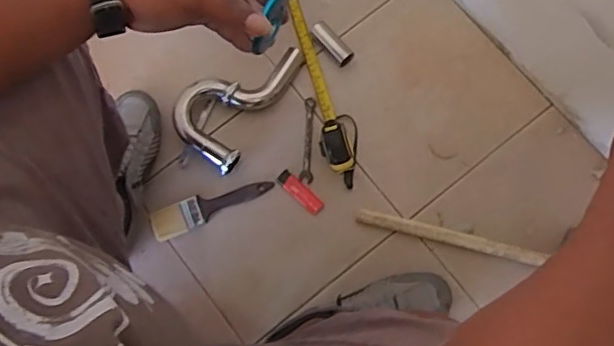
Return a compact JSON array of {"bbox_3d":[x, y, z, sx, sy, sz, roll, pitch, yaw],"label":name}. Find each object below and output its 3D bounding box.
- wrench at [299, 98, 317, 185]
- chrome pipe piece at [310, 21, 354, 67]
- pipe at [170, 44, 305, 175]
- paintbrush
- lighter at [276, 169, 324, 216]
[{"bbox_3d":[0.003,-0.051,0.912,0.020,0.007,0.134,4,77,2],"label":"wrench"},{"bbox_3d":[0.040,-0.208,0.938,0.025,0.031,0.082,-38,79,-8],"label":"chrome pipe piece"},{"bbox_3d":[-0.115,-0.122,0.919,0.124,0.040,0.217,30,79,7],"label":"pipe"},{"bbox_3d":[-0.146,0.051,0.895,0.190,0.010,0.047,-22,77,-4],"label":"paintbrush"},{"bbox_3d":[-0.010,0.031,0.887,0.026,0.008,0.084,-44,80,-9],"label":"lighter"}]

